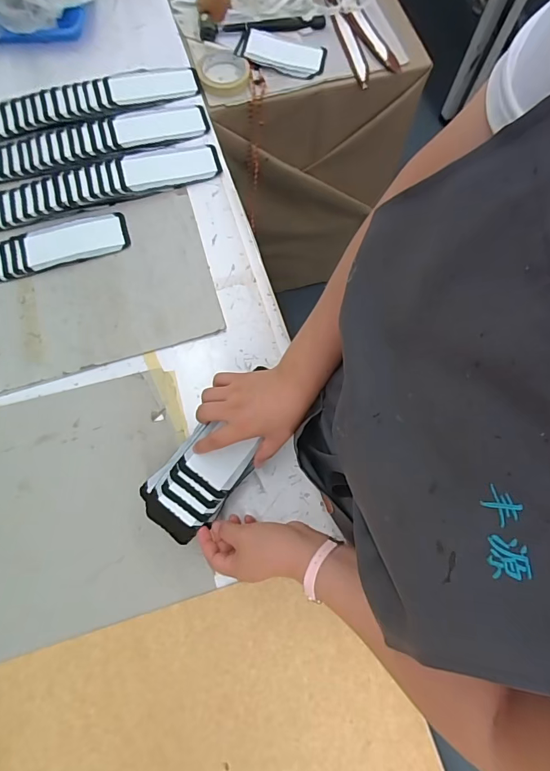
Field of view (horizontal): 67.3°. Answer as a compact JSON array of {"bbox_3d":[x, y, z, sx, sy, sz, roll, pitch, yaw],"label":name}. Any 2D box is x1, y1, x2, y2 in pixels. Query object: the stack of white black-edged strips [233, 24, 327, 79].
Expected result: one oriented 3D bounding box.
[{"bbox_3d":[0.010,-0.633,0.782,0.168,0.017,0.083,13,74,5],"label":"stack of white black-edged strips"}]

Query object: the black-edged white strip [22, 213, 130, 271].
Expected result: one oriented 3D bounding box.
[{"bbox_3d":[-0.314,-0.228,0.653,0.159,0.006,0.072,-15,74,-3],"label":"black-edged white strip"}]

